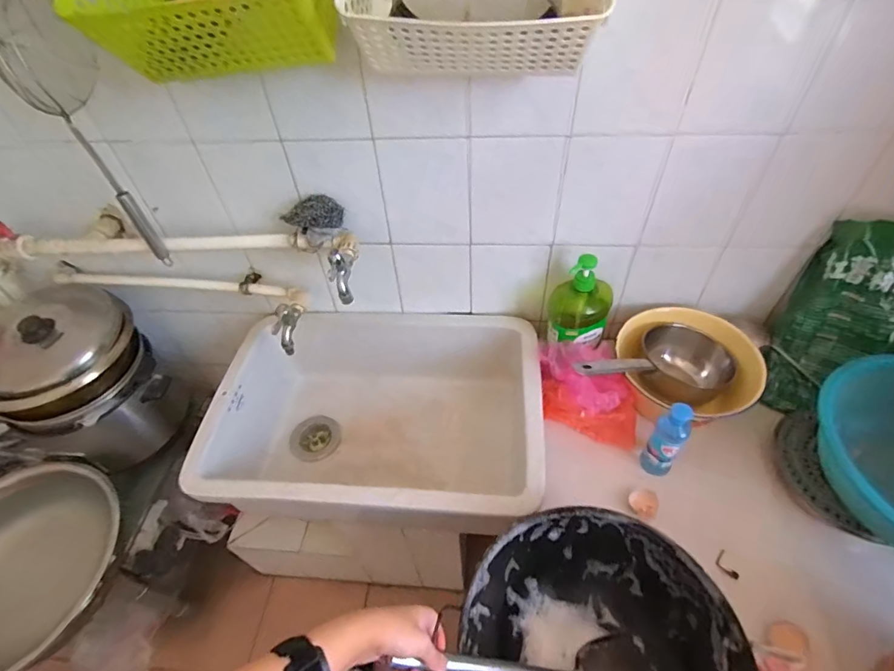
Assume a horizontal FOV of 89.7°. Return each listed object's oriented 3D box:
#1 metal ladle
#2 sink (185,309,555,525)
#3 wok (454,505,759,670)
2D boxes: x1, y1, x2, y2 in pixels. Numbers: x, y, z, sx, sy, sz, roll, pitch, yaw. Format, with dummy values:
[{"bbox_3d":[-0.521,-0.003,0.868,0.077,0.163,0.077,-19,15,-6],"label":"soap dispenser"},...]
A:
[{"bbox_3d":[0.350,0.045,0.782,0.288,0.103,0.121,2,46,-18],"label":"metal ladle"},{"bbox_3d":[-0.127,0.178,0.932,0.599,0.275,0.439,2,48,6],"label":"sink"},{"bbox_3d":[0.182,0.397,0.557,0.309,0.113,0.312,-2,48,2],"label":"wok"}]

